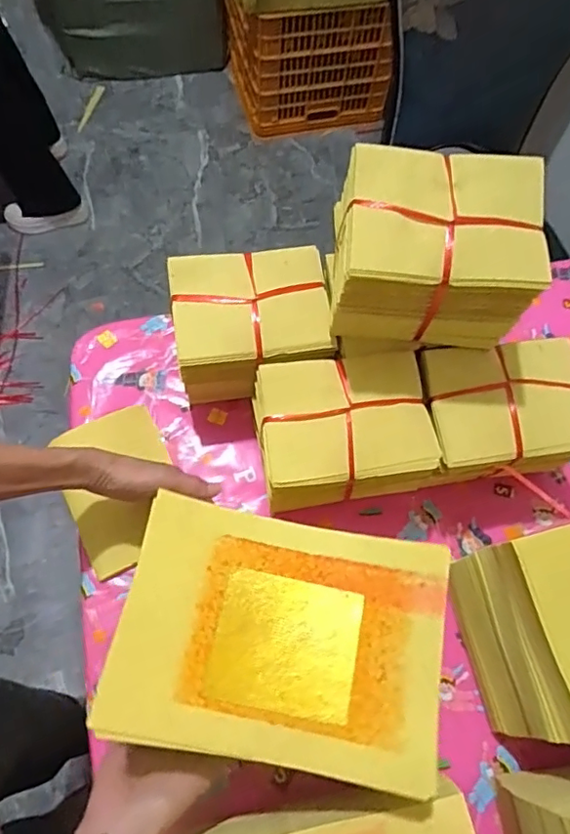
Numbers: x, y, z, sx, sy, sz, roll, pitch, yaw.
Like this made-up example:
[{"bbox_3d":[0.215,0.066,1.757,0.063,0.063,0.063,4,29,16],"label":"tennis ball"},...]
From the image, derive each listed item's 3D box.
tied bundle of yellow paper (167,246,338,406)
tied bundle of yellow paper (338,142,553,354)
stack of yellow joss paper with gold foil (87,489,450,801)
[{"bbox_3d":[-0.037,-0.094,0.618,0.156,0.129,0.121,-8,68,-5],"label":"tied bundle of yellow paper"},{"bbox_3d":[0.129,-0.140,0.504,0.156,0.138,0.111,2,68,-1],"label":"tied bundle of yellow paper"},{"bbox_3d":[-0.003,0.155,0.402,0.227,0.020,0.165,10,68,2],"label":"stack of yellow joss paper with gold foil"}]

